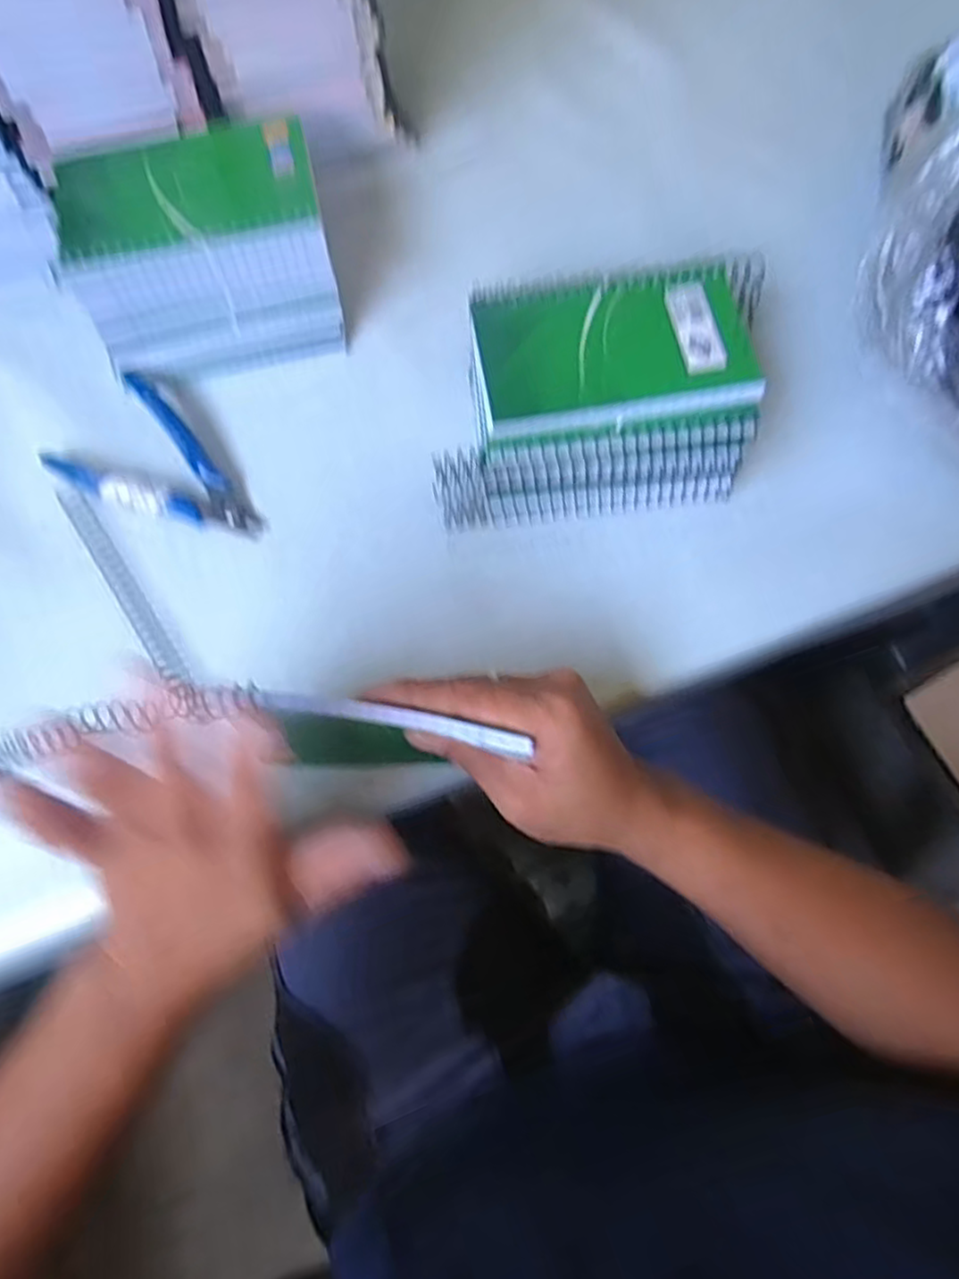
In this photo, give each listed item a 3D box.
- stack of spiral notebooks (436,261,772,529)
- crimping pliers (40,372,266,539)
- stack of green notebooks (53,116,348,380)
[{"bbox_3d":[0.061,-0.126,0.373,0.150,0.063,0.109,-4,74,0],"label":"stack of spiral notebooks"},{"bbox_3d":[-0.174,-0.085,0.385,0.110,0.022,0.069,42,79,12],"label":"crimping pliers"},{"bbox_3d":[-0.151,-0.222,0.394,0.132,0.083,0.110,-12,74,-3],"label":"stack of green notebooks"}]

